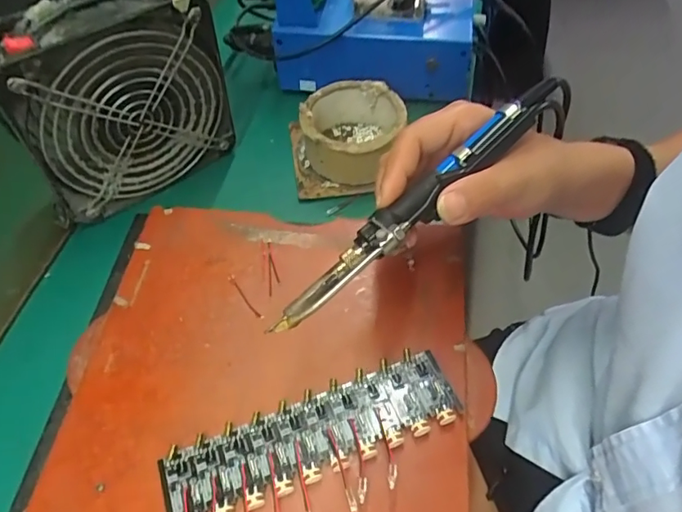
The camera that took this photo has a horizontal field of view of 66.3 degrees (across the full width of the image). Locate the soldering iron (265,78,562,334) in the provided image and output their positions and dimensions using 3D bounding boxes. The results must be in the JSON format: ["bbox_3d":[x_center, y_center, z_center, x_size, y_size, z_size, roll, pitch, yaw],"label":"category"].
[{"bbox_3d":[0.045,-0.032,0.282,0.213,0.020,0.025,-42,61,-9],"label":"soldering iron"}]

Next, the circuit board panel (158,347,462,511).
[{"bbox_3d":[-0.016,0.098,0.286,0.161,0.007,0.047,-21,56,-9],"label":"circuit board panel"}]

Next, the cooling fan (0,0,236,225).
[{"bbox_3d":[-0.162,-0.114,0.392,0.155,0.147,0.055,-33,58,-18],"label":"cooling fan"}]

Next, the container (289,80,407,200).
[{"bbox_3d":[0.005,-0.103,0.448,0.096,0.051,0.087,-10,54,-2],"label":"container"}]

